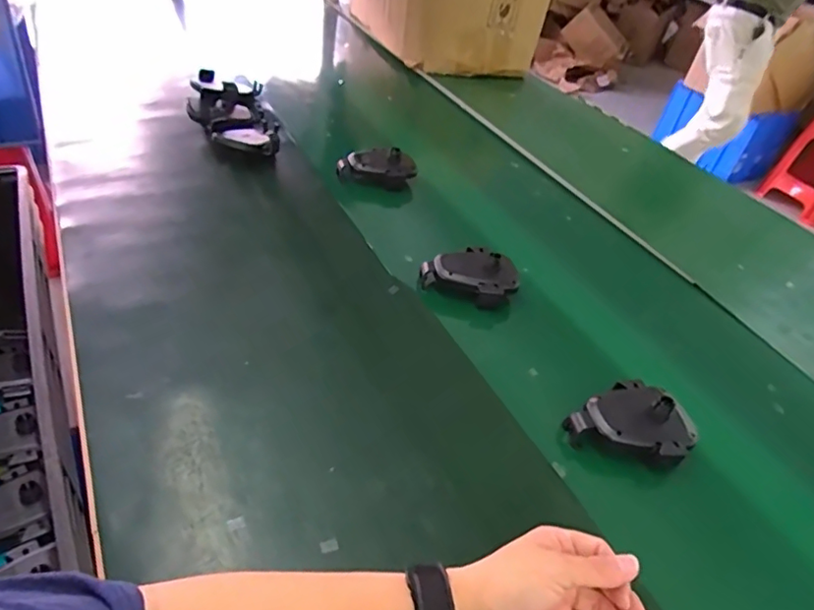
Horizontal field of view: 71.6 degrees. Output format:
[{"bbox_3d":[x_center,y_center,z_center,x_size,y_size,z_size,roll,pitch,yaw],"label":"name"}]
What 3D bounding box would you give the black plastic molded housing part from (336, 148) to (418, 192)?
[{"bbox_3d":[-0.048,-0.207,0.858,0.118,0.043,0.050,-5,39,-16],"label":"black plastic molded housing part"}]

